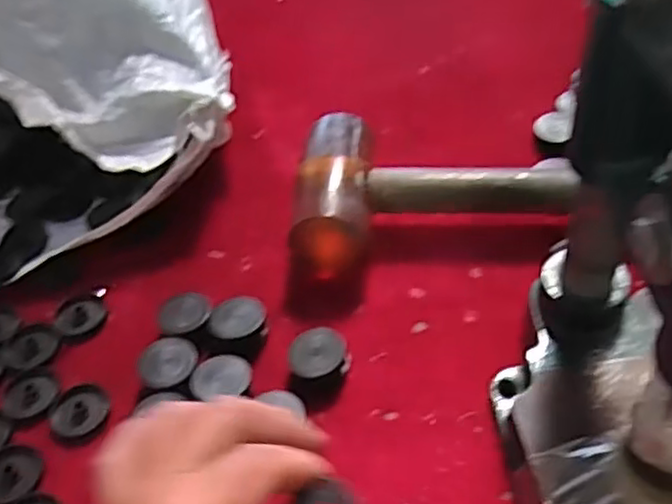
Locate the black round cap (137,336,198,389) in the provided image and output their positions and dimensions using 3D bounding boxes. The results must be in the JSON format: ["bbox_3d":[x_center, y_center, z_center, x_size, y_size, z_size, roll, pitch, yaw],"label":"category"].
[{"bbox_3d":[-0.097,0.066,0.401,0.033,0.014,0.034,-3,49,3],"label":"black round cap"}]

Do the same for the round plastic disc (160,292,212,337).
[{"bbox_3d":[-0.090,0.039,0.420,0.030,0.015,0.026,-18,50,-11],"label":"round plastic disc"}]

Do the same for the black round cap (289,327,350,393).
[{"bbox_3d":[-0.011,0.061,0.395,0.032,0.019,0.031,-3,49,3],"label":"black round cap"}]

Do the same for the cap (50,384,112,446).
[{"bbox_3d":[-0.146,0.091,0.394,0.034,0.004,0.036,-3,49,3],"label":"cap"}]

